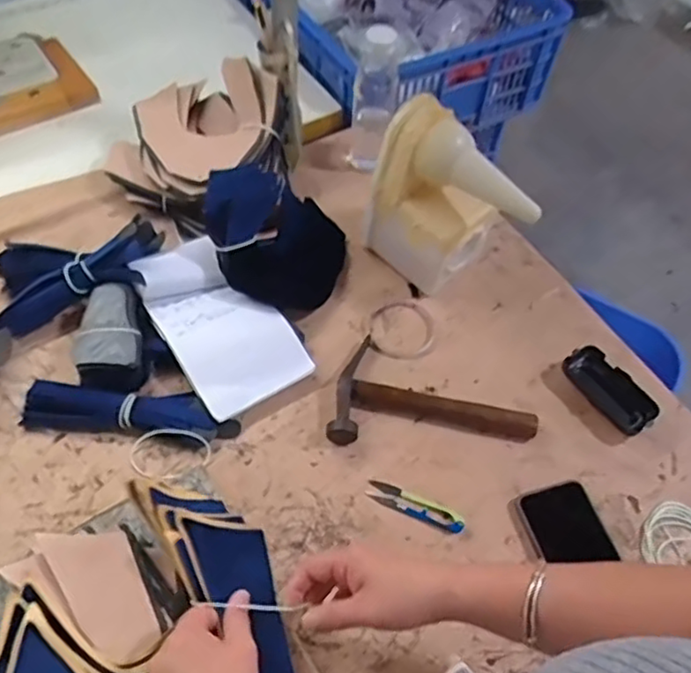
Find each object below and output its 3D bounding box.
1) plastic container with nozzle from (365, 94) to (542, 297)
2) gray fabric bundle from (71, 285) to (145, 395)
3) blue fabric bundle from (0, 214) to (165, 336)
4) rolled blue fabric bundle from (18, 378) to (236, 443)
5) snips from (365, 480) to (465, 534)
[{"bbox_3d":[0.121,-0.143,0.754,0.181,0.205,0.082,37,61,19],"label":"plastic container with nozzle"},{"bbox_3d":[-0.263,0.005,0.718,0.072,0.058,0.130,-10,58,-11],"label":"gray fabric bundle"},{"bbox_3d":[-0.313,-0.077,0.750,0.198,0.054,0.107,-18,57,8],"label":"blue fabric bundle"},{"bbox_3d":[-0.229,0.081,0.687,0.223,0.025,0.047,5,56,0],"label":"rolled blue fabric bundle"},{"bbox_3d":[0.071,0.173,0.656,0.100,0.007,0.025,22,58,10],"label":"snips"}]

